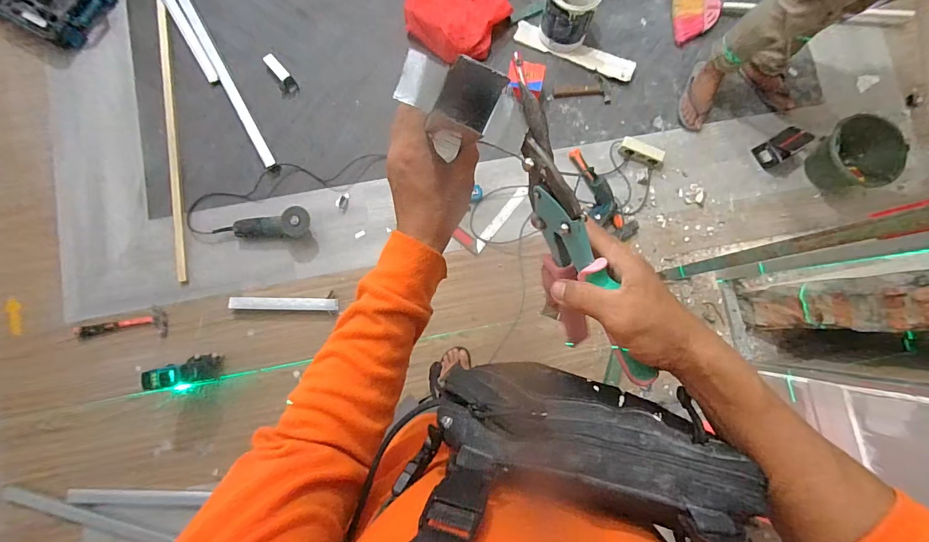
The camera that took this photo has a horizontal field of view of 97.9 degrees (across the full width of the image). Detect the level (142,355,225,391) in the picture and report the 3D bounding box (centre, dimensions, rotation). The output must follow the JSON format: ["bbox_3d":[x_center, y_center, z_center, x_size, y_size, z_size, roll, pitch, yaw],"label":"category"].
[{"bbox_3d":[-0.873,0.322,1.283,0.127,0.231,0.089,-18,84,-2],"label":"level"}]

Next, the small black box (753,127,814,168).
[{"bbox_3d":[1.147,-0.450,1.461,0.142,0.109,0.091,-32,85,-4],"label":"small black box"}]

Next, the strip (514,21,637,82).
[{"bbox_3d":[0.406,-0.808,1.493,0.455,0.027,0.088,23,84,2],"label":"strip"}]

